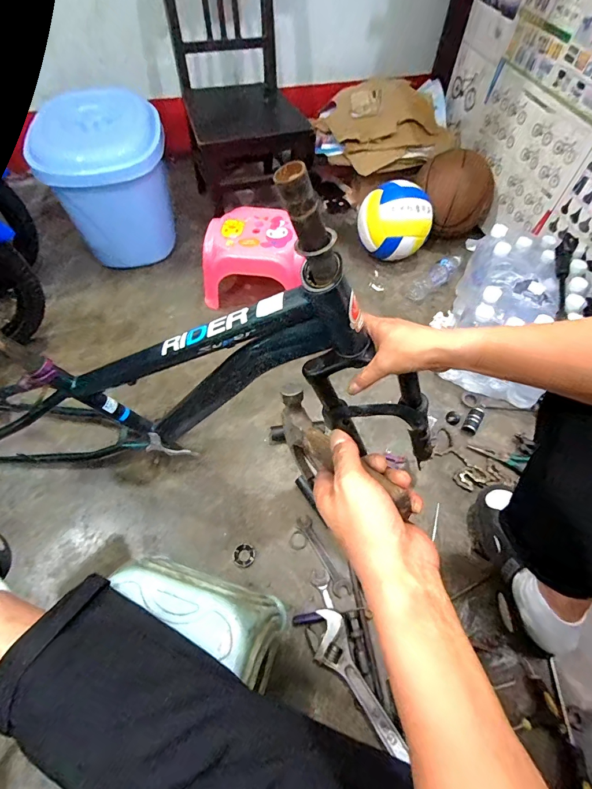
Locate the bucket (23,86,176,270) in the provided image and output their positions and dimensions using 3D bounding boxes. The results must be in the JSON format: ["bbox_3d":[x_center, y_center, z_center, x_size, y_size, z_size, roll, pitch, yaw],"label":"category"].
[{"bbox_3d":[-0.483,-0.572,1.027,0.306,0.343,0.267,-14,61,-11],"label":"bucket"}]

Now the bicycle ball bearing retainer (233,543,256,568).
[{"bbox_3d":[-0.099,0.306,0.725,0.043,0.008,0.043,1,59,-2],"label":"bicycle ball bearing retainer"}]

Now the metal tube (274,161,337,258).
[{"bbox_3d":[0.006,-0.164,0.346,0.035,0.078,0.028,2,55,28],"label":"metal tube"}]

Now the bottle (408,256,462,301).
[{"bbox_3d":[0.407,-0.345,1.105,0.205,0.053,0.060,-36,66,-21],"label":"bottle"}]

